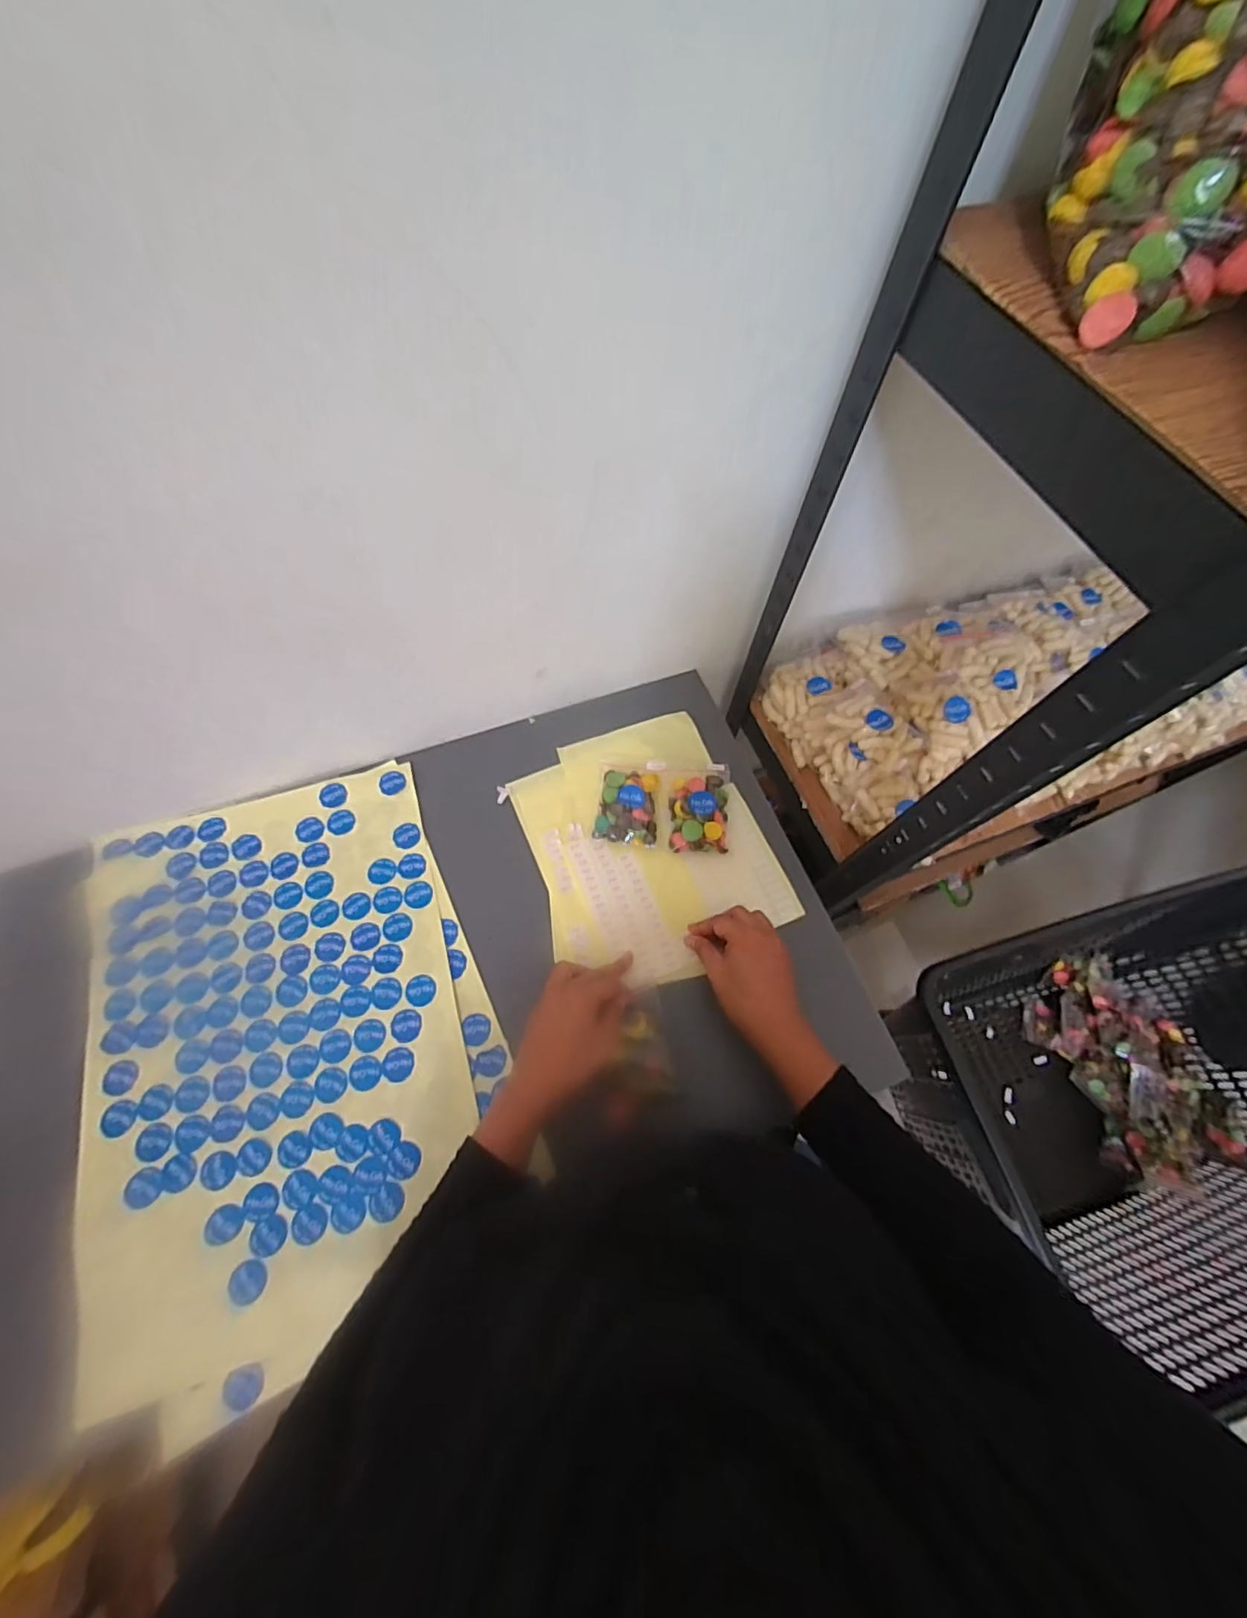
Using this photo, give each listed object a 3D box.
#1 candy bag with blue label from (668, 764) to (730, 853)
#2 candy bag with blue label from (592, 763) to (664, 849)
[{"bbox_3d":[0.083,-0.005,0.607,0.064,0.020,0.110,6,67,0],"label":"candy bag with blue label"},{"bbox_3d":[0.006,-0.007,0.608,0.066,0.027,0.092,8,67,1],"label":"candy bag with blue label"}]

